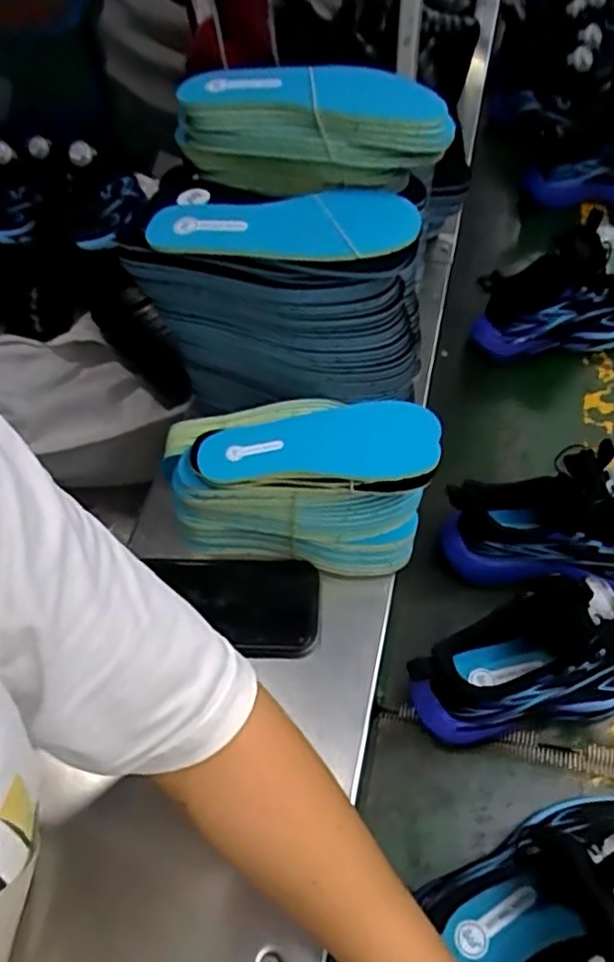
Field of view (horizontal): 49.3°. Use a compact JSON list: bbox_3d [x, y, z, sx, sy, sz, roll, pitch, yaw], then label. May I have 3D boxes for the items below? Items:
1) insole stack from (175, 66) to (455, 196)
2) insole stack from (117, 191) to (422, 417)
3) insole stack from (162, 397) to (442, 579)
[{"bbox_3d":[0.006,-0.274,0.524,0.213,0.088,0.072,13,57,19],"label":"insole stack"},{"bbox_3d":[-0.021,-0.137,0.588,0.238,0.191,0.093,-4,53,7],"label":"insole stack"},{"bbox_3d":[-0.001,0.013,0.526,0.206,0.128,0.075,-8,53,5],"label":"insole stack"}]

